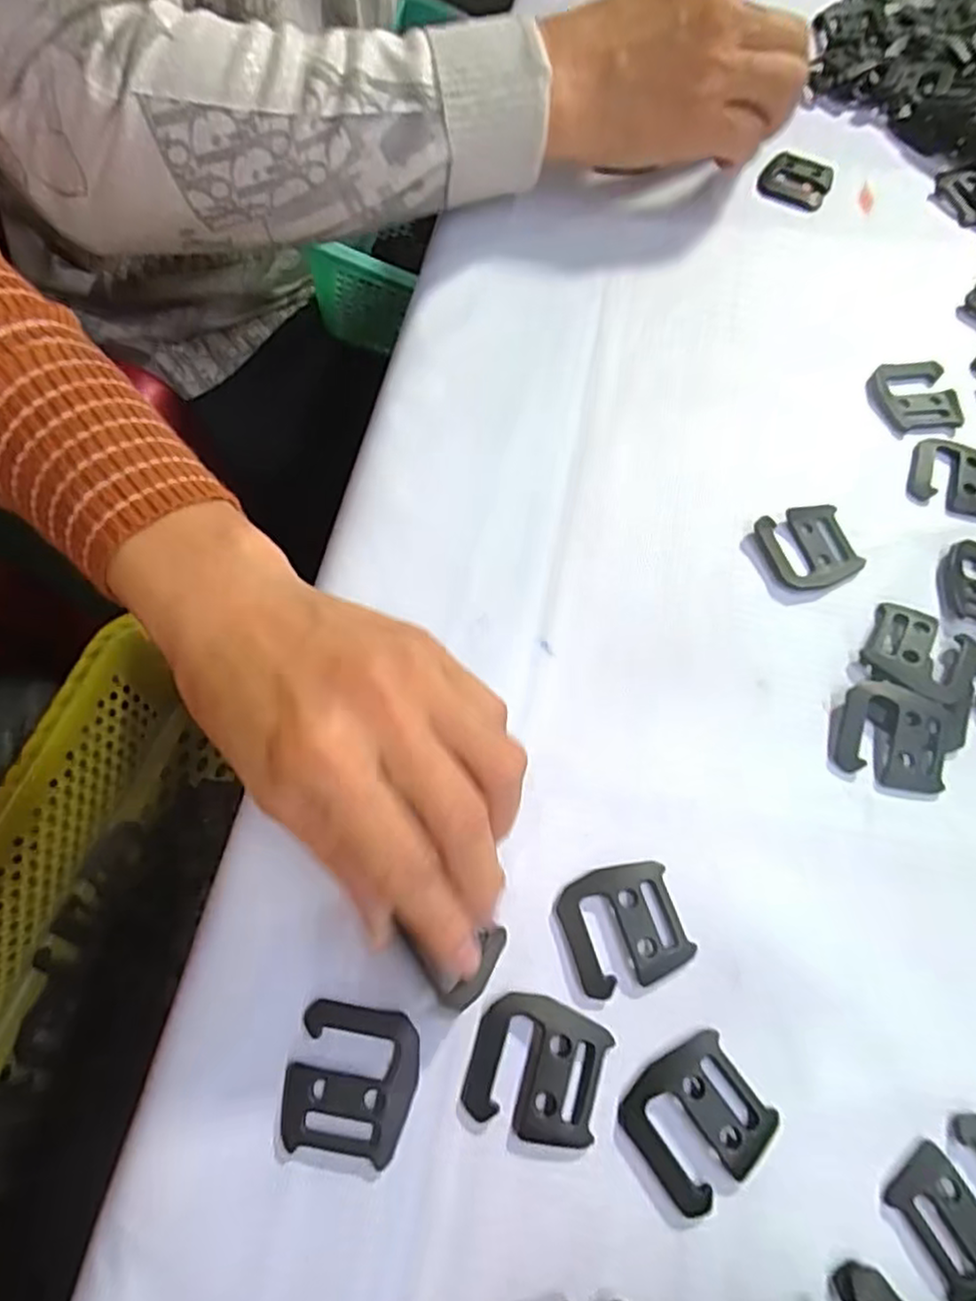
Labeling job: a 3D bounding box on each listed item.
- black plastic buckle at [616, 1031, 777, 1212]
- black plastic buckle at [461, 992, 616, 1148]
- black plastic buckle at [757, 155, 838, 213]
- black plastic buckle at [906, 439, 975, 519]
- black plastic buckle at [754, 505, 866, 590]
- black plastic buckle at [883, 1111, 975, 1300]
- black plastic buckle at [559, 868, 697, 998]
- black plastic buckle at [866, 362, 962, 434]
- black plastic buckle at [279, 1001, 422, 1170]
[{"bbox_3d":[0.062,0.138,0.197,0.038,0.004,0.036,-30,71,-14],"label":"black plastic buckle"},{"bbox_3d":[0.015,0.125,0.201,0.039,0.004,0.037,21,68,7],"label":"black plastic buckle"},{"bbox_3d":[0.172,-0.263,0.374,0.036,0.008,0.037,27,68,9],"label":"black plastic buckle"},{"bbox_3d":[0.209,-0.077,0.298,0.038,0.005,0.037,20,67,6],"label":"black plastic buckle"},{"bbox_3d":[0.134,-0.043,0.279,0.036,0.005,0.036,-16,68,-9],"label":"black plastic buckle"},{"bbox_3d":[0.139,0.160,0.191,0.038,0.004,0.035,-27,71,-13],"label":"black plastic buckle"},{"bbox_3d":[0.044,0.090,0.217,0.037,0.004,0.035,-15,68,-9],"label":"black plastic buckle"},{"bbox_3d":[0.203,-0.120,0.317,0.036,0.005,0.038,-6,67,-5],"label":"black plastic buckle"},{"bbox_3d":[-0.040,0.127,0.197,0.037,0.004,0.038,11,67,2],"label":"black plastic buckle"}]

